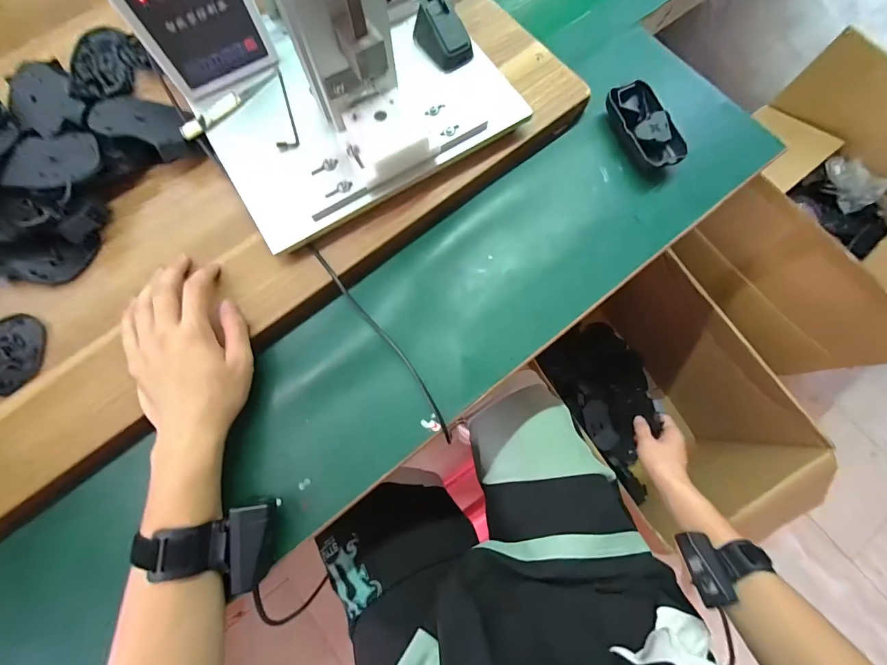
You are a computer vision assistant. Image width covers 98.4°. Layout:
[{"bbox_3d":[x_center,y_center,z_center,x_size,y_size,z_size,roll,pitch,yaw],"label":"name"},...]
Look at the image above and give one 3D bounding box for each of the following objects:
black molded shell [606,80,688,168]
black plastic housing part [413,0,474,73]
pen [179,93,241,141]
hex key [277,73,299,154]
[{"bbox_3d":[0.229,-0.232,0.437,0.050,0.027,0.107,-21,77,-6],"label":"black molded shell"},{"bbox_3d":[0.000,-0.316,0.403,0.038,0.038,0.063,-38,80,-9],"label":"black plastic housing part"},{"bbox_3d":[-0.239,-0.224,0.394,0.012,0.009,0.069,42,79,9],"label":"pen"},{"bbox_3d":[-0.168,-0.235,0.402,0.020,0.009,0.101,-11,76,-3],"label":"hex key"}]

